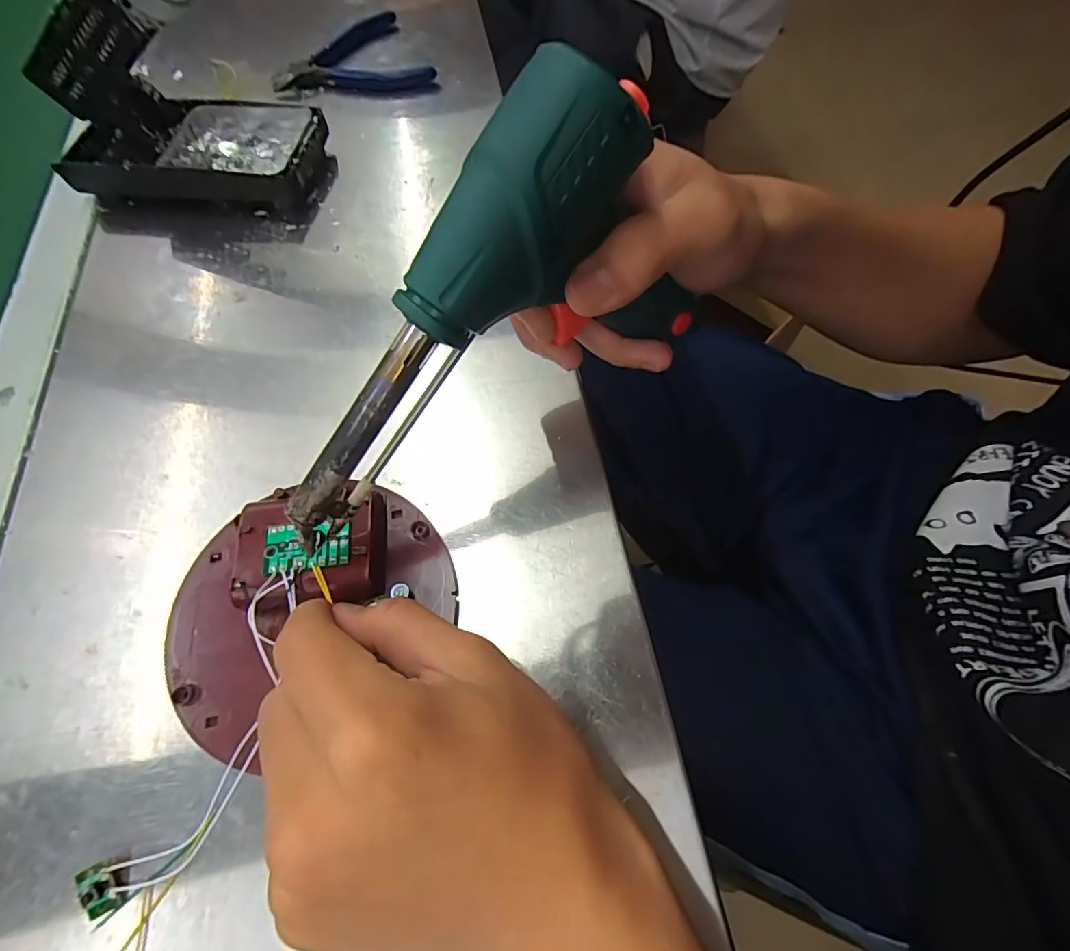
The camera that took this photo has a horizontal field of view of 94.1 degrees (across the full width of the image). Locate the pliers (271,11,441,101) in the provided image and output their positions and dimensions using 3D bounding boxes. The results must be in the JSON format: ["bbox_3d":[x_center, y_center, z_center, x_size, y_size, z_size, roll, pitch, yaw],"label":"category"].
[{"bbox_3d":[-0.148,-0.326,0.400,0.116,0.011,0.112,-28,66,-10],"label":"pliers"}]

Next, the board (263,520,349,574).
[{"bbox_3d":[-0.096,0.030,0.209,0.035,0.004,0.021,-4,64,2],"label":"board"}]

